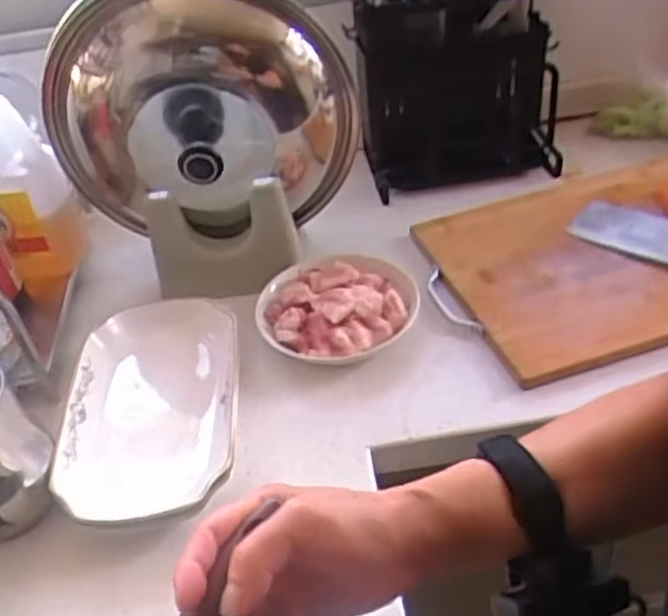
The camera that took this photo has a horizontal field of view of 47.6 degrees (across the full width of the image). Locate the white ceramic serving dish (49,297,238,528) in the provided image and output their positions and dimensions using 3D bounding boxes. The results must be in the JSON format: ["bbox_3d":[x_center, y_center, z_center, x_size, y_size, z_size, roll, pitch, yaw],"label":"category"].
[{"bbox_3d":[-0.180,0.098,0.745,0.165,0.055,0.259,-7,41,1],"label":"white ceramic serving dish"}]

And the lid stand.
[{"bbox_3d":[-0.130,-0.083,0.899,0.166,0.152,0.052,-9,41,-2],"label":"lid stand"}]

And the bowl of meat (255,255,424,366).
[{"bbox_3d":[0.003,-0.001,0.828,0.167,0.045,0.137,1,41,10],"label":"bowl of meat"}]

